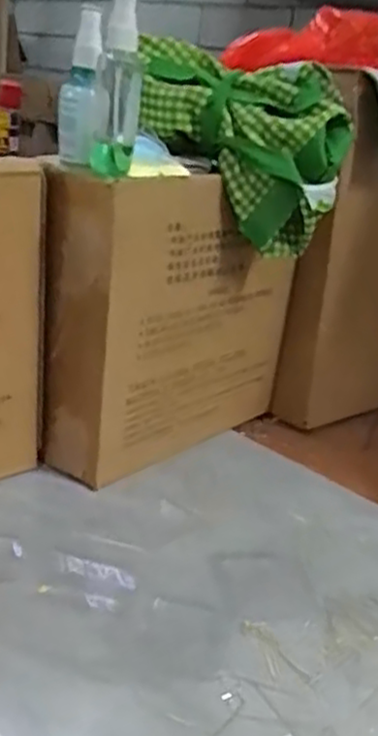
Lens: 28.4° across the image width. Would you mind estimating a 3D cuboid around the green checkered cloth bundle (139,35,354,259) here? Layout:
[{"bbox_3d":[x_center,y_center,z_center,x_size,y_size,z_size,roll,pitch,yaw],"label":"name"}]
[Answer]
[{"bbox_3d":[0.042,-0.197,0.675,0.180,0.157,0.103,6,21,-3],"label":"green checkered cloth bundle"}]

